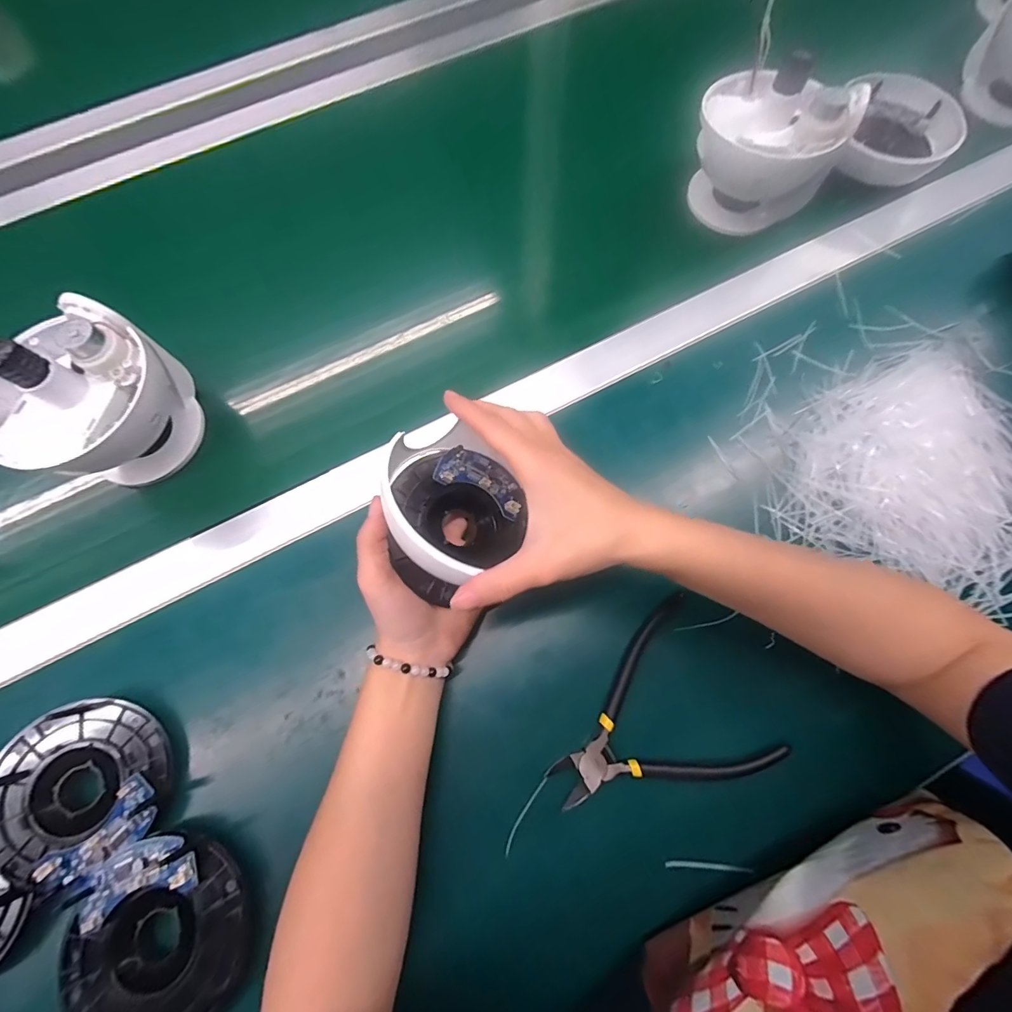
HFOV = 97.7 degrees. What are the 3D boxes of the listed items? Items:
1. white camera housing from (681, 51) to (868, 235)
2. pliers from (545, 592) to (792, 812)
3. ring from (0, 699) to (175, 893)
[{"bbox_3d":[0.223,-0.314,0.396,0.121,0.103,0.100,28,76,9],"label":"white camera housing"},{"bbox_3d":[0.095,0.146,0.296,0.140,0.007,0.120,-28,75,-7],"label":"pliers"},{"bbox_3d":[-0.273,0.179,0.284,0.098,0.033,0.094,0,73,1],"label":"ring"}]

